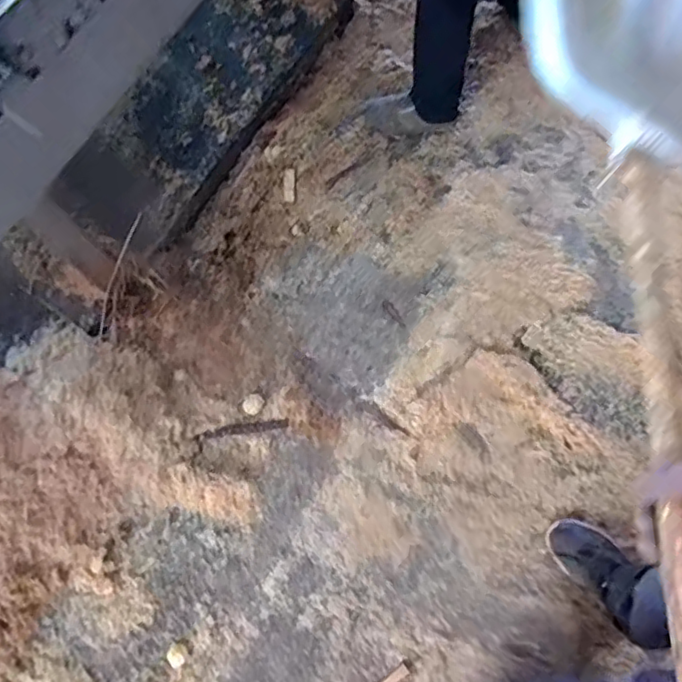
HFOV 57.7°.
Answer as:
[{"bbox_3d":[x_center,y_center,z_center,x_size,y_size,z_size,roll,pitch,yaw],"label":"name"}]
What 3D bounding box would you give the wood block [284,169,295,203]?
[{"bbox_3d":[-0.126,-0.381,1.518,0.028,0.005,0.082,1,90,-15],"label":"wood block"}]

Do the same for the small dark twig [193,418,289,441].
[{"bbox_3d":[-0.215,0.191,1.349,0.201,0.021,0.024,-10,72,-1],"label":"small dark twig"}]

